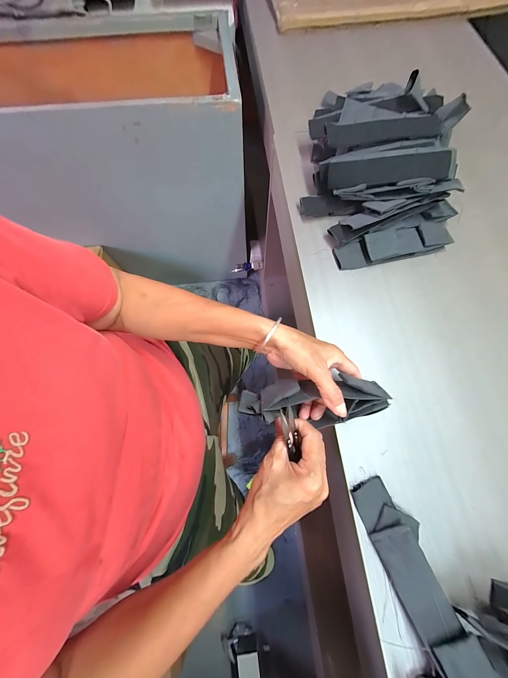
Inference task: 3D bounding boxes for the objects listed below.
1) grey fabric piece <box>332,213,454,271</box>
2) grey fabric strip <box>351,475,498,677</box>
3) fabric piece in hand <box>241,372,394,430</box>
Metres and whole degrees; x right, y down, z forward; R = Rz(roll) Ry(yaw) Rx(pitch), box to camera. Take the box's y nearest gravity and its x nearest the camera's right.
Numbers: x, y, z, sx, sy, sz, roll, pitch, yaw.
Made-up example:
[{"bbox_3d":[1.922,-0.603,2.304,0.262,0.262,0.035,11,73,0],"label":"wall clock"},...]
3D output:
[{"bbox_3d":[0.237,-0.162,0.402,0.197,0.024,0.065,-19,74,-6],"label":"grey fabric piece"},{"bbox_3d":[0.189,0.279,0.252,0.054,0.023,0.232,-22,61,-7],"label":"grey fabric strip"},{"bbox_3d":[0.067,0.077,0.285,0.169,0.047,0.052,-3,73,6],"label":"fabric piece in hand"}]

